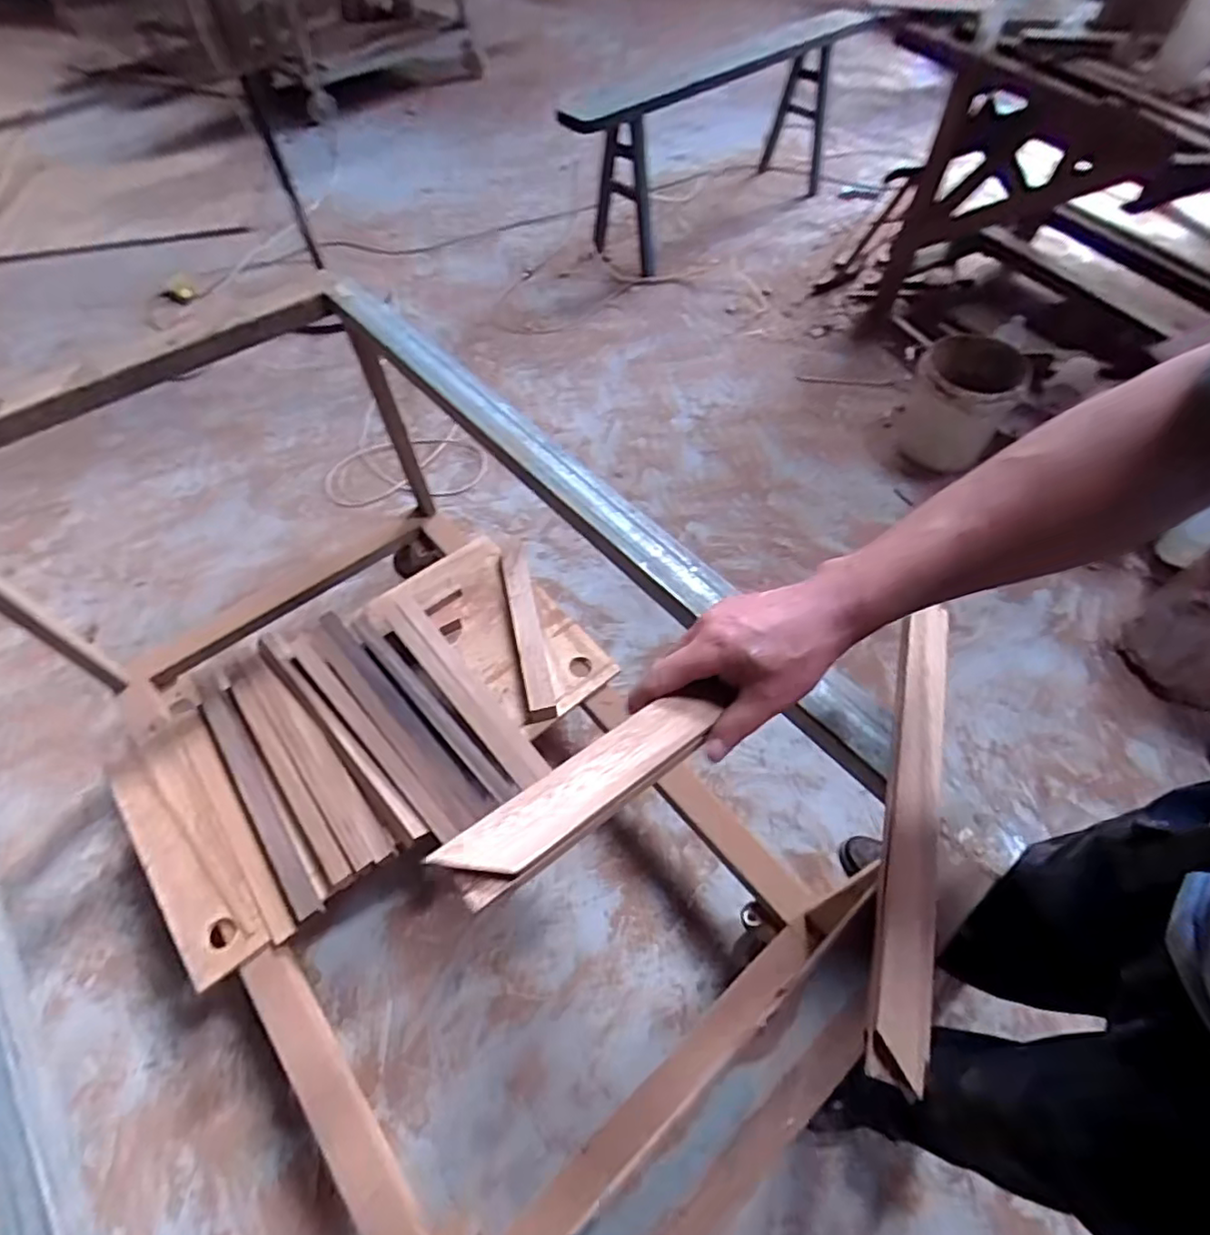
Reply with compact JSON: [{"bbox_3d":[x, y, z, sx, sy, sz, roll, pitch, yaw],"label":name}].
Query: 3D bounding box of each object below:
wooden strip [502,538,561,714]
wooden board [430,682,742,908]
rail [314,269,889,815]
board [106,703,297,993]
[{"bbox_3d":[-0.153,0.004,1.240,0.054,0.052,0.401,-11,58,-9],"label":"wooden strip"},{"bbox_3d":[-0.003,0.094,0.374,0.193,0.016,0.041,-29,62,-28],"label":"wooden board"},{"bbox_3d":[-0.060,-0.179,0.753,0.072,0.043,0.972,-36,63,-21],"label":"rail"},{"bbox_3d":[-0.674,0.360,1.034,0.172,0.028,0.454,-31,63,-20],"label":"board"}]

